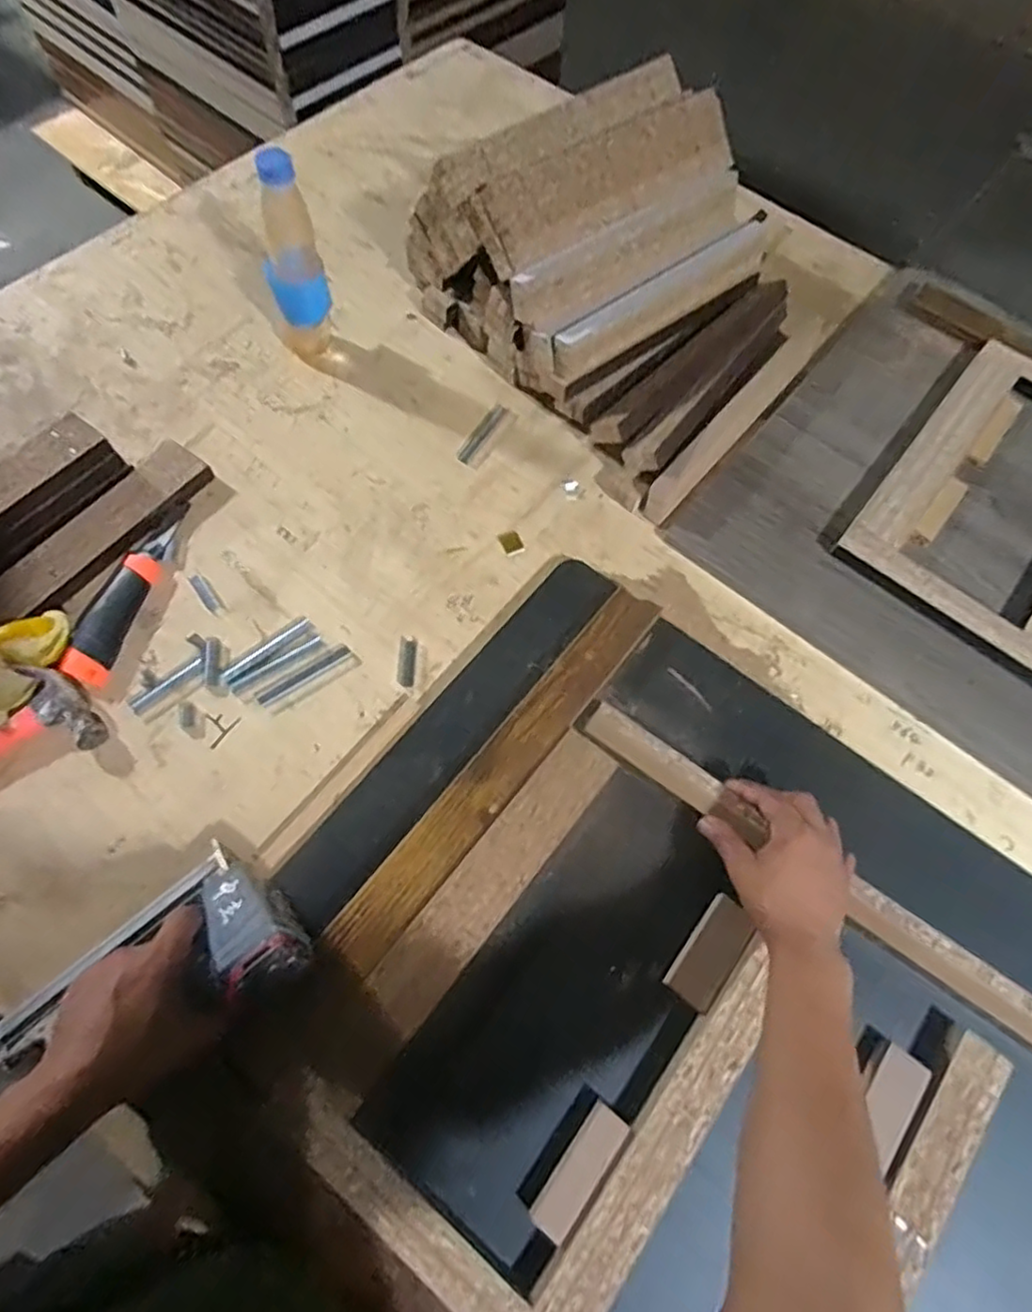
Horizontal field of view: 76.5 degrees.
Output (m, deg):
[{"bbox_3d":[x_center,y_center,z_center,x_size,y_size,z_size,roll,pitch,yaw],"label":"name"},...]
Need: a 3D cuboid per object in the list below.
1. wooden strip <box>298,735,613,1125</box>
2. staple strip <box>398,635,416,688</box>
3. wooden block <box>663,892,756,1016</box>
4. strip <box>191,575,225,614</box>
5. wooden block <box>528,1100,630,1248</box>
[{"bbox_3d":[-0.031,0.182,0.490,0.051,0.011,0.300,37,70,12],"label":"wooden strip"},{"bbox_3d":[-0.099,0.004,0.596,0.014,0.004,0.051,1,65,-3],"label":"staple strip"},{"bbox_3d":[0.147,0.222,0.490,0.035,0.014,0.078,36,68,13],"label":"wooden block"},{"bbox_3d":[-0.289,-0.059,0.611,0.013,0.004,0.048,-35,72,-18],"label":"strip"},{"bbox_3d":[0.043,0.344,0.438,0.025,0.014,0.080,37,68,13],"label":"wooden block"}]

